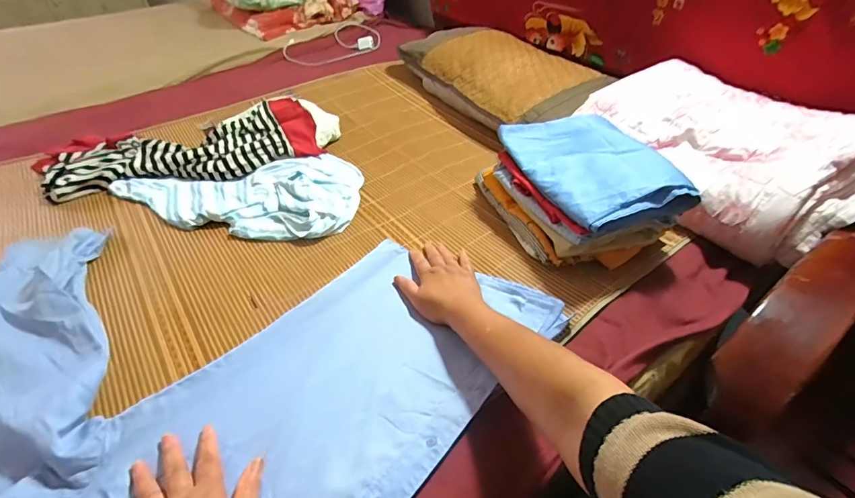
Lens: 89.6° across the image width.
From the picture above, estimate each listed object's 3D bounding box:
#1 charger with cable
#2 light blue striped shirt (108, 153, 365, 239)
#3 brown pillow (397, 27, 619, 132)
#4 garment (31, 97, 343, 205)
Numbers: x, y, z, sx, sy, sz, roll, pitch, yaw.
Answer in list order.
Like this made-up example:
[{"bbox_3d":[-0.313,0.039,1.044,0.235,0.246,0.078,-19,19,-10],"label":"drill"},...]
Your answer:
[{"bbox_3d":[-0.314,-0.689,1.427,0.337,0.044,0.233,-22,46,-22],"label":"charger with cable"},{"bbox_3d":[-0.343,-0.114,0.793,0.429,0.032,0.238,3,42,4],"label":"light blue striped shirt"},{"bbox_3d":[0.196,-0.444,1.100,0.310,0.100,0.524,-22,46,-22],"label":"brown pillow"},{"bbox_3d":[-0.470,-0.220,0.888,0.572,0.073,0.227,-15,44,-16],"label":"garment"}]

